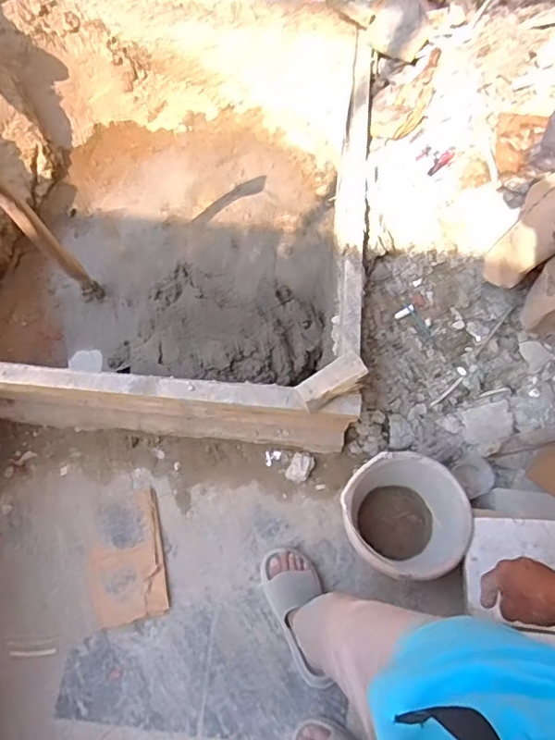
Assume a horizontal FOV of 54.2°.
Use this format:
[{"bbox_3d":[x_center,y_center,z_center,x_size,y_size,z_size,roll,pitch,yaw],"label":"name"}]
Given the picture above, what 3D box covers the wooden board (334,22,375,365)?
[{"bbox_3d":[0.180,-0.453,1.274,0.073,0.058,0.930,7,66,-1],"label":"wooden board"}]

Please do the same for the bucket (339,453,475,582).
[{"bbox_3d":[0.263,0.324,1.177,0.238,0.186,0.251,1,68,-2],"label":"bucket"}]

